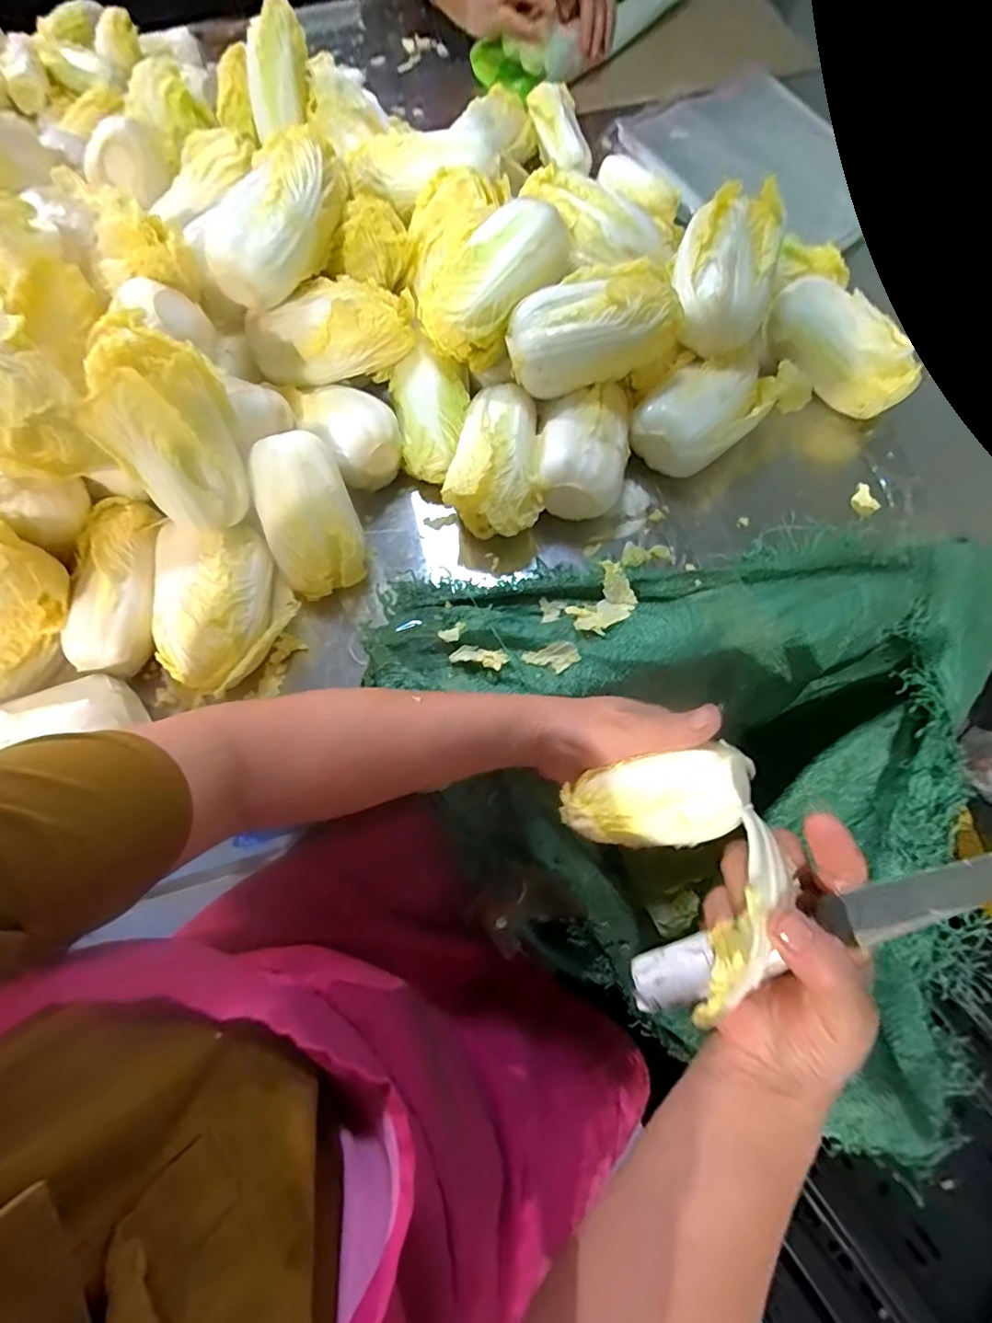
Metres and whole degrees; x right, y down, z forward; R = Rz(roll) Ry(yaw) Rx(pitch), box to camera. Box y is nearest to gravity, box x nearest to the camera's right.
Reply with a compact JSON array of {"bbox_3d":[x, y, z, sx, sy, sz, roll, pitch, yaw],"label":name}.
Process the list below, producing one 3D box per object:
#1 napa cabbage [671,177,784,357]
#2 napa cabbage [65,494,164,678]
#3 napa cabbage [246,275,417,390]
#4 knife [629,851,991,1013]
[{"bbox_3d":[0.182,-0.314,0.428,0.076,0.061,0.117,9,70,5],"label":"napa cabbage"},{"bbox_3d":[-0.286,-0.060,0.401,0.057,0.040,0.134,-1,70,2],"label":"napa cabbage"},{"bbox_3d":[-0.135,-0.270,0.437,0.139,0.054,0.053,-10,70,-2],"label":"napa cabbage"},{"bbox_3d":[0.159,0.124,0.250,0.206,0.015,0.025,-30,69,18],"label":"knife"}]

